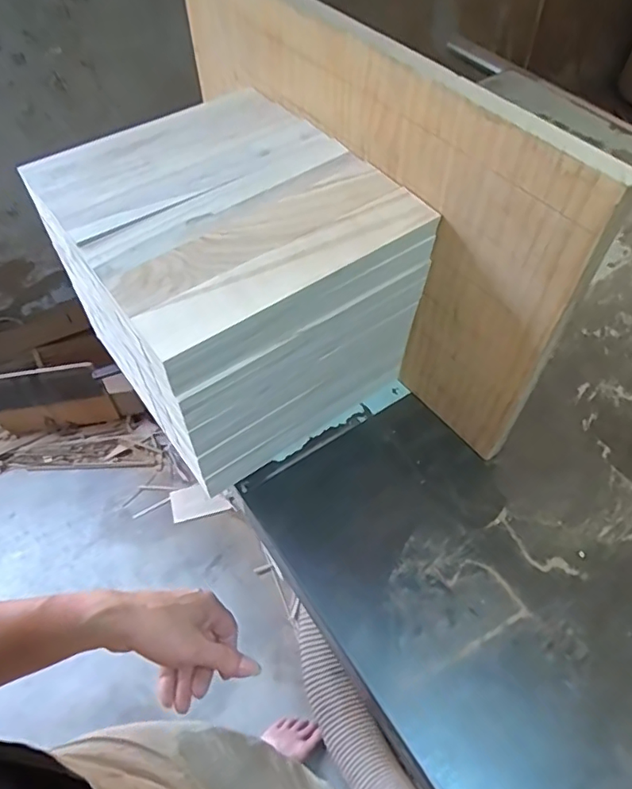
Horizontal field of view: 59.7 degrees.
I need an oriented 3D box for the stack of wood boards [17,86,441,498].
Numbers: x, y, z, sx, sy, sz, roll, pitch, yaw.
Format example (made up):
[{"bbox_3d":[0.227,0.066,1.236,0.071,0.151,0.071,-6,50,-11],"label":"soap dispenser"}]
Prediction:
[{"bbox_3d":[-0.102,-0.129,0.676,0.298,0.288,0.337,-32,61,-19],"label":"stack of wood boards"}]

